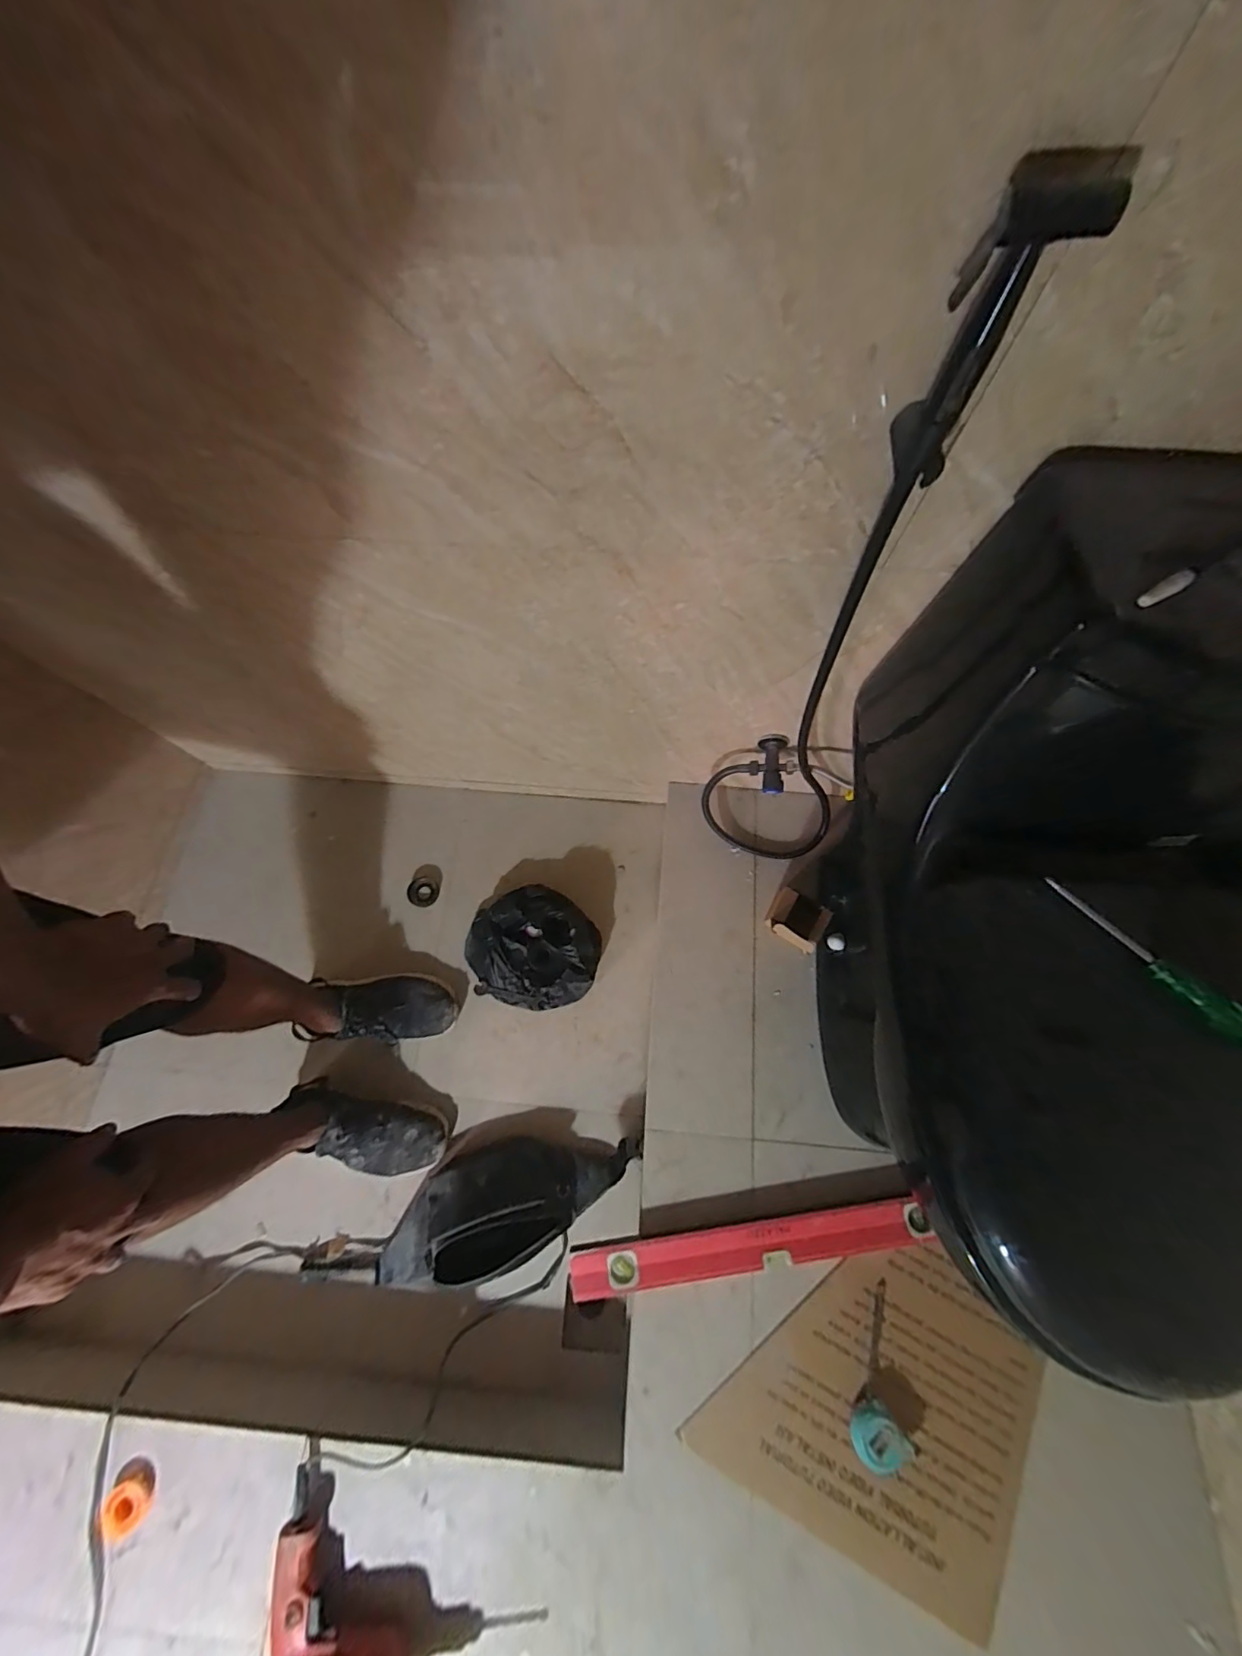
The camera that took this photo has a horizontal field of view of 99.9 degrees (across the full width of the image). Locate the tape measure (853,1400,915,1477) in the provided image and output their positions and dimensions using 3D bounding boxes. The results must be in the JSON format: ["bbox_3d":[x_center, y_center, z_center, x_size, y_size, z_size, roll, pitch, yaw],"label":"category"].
[{"bbox_3d":[0.334,0.794,0.675,0.065,0.038,0.058,-31,73,-10],"label":"tape measure"}]

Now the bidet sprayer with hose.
[{"bbox_3d":[0.247,-0.139,0.634,0.134,0.822,0.170,-37,74,-12],"label":"bidet sprayer with hose"}]

